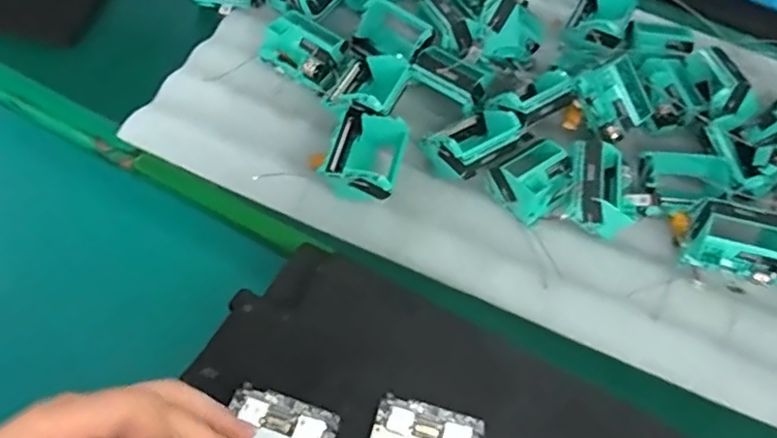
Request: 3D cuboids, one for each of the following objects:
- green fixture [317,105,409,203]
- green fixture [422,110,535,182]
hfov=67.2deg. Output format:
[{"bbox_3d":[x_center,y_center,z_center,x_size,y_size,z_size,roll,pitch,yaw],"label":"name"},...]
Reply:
[{"bbox_3d":[-0.020,-0.049,0.497,0.062,0.046,0.074,18,56,4],"label":"green fixture"},{"bbox_3d":[0.072,-0.064,0.511,0.077,0.053,0.056,-28,65,-24],"label":"green fixture"}]

